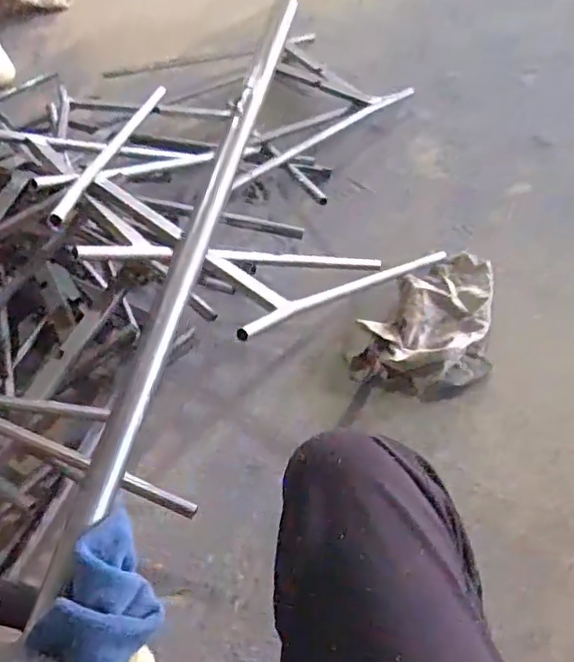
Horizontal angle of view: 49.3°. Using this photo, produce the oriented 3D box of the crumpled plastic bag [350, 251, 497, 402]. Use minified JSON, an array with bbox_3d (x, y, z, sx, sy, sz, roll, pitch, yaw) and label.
[{"bbox_3d":[0.239,-0.035,1.074,0.219,0.075,0.308,7,54,15],"label":"crumpled plastic bag"}]

